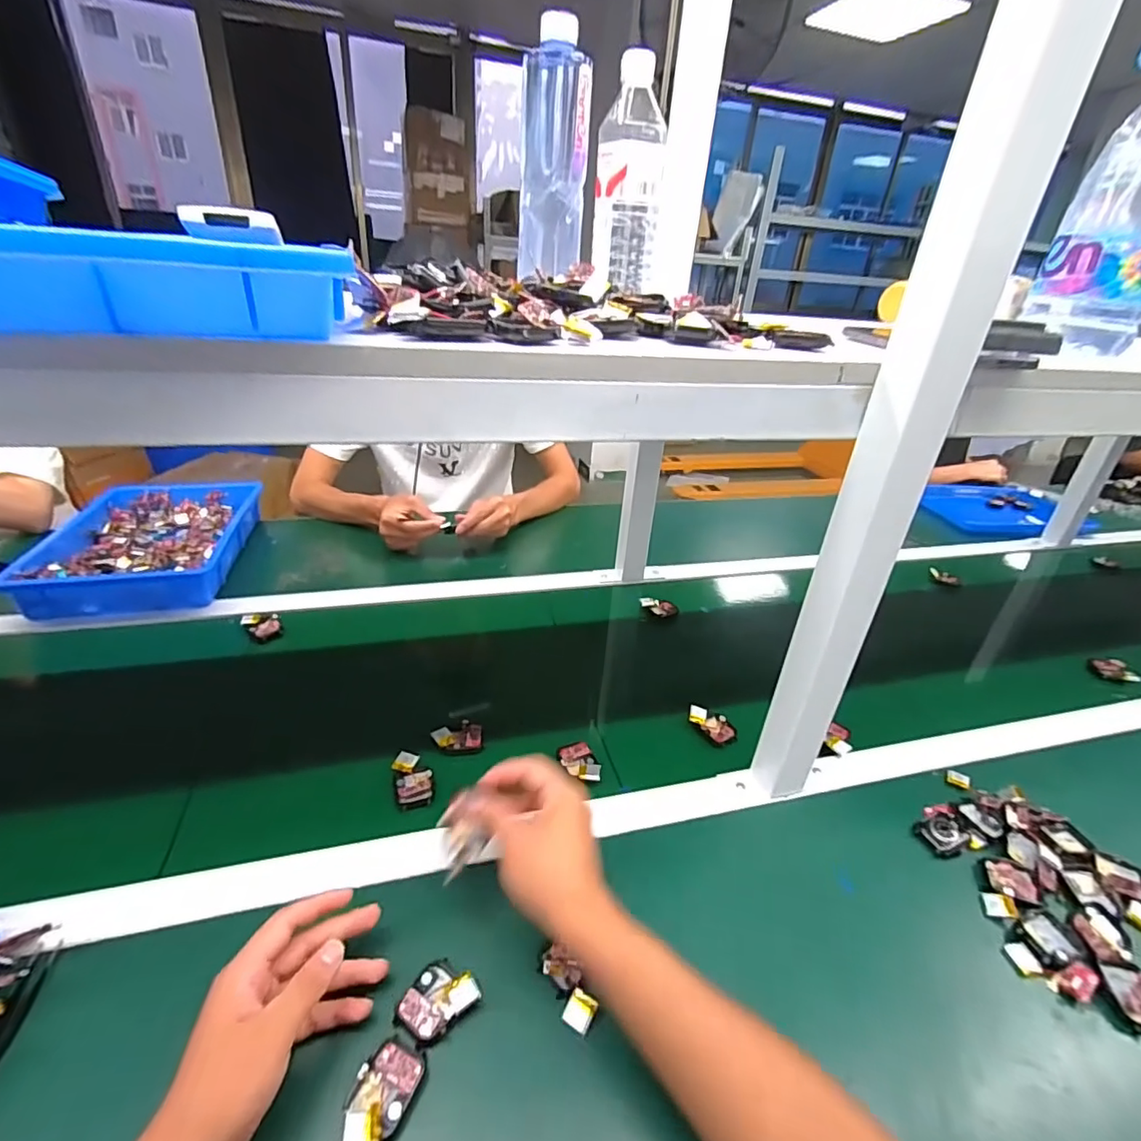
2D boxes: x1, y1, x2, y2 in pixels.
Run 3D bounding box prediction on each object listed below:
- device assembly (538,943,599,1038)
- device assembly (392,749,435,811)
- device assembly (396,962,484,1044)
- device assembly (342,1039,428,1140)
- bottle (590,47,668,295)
[{"bbox_3d":[-0.002,0.302,0.401,0.029,0.008,0.056,-16,36,-31],"label":"device assembly"},{"bbox_3d":[-0.156,0.206,0.549,0.035,0.017,0.059,-9,33,-22],"label":"device assembly"},{"bbox_3d":[-0.092,0.301,0.387,0.046,0.011,0.047,16,32,20],"label":"device assembly"},{"bbox_3d":[-0.117,0.326,0.343,0.038,0.018,0.054,11,31,11],"label":"device assembly"},{"bbox_3d":[0.060,-0.403,0.571,0.068,0.191,0.075,7,30,4],"label":"bottle"}]

